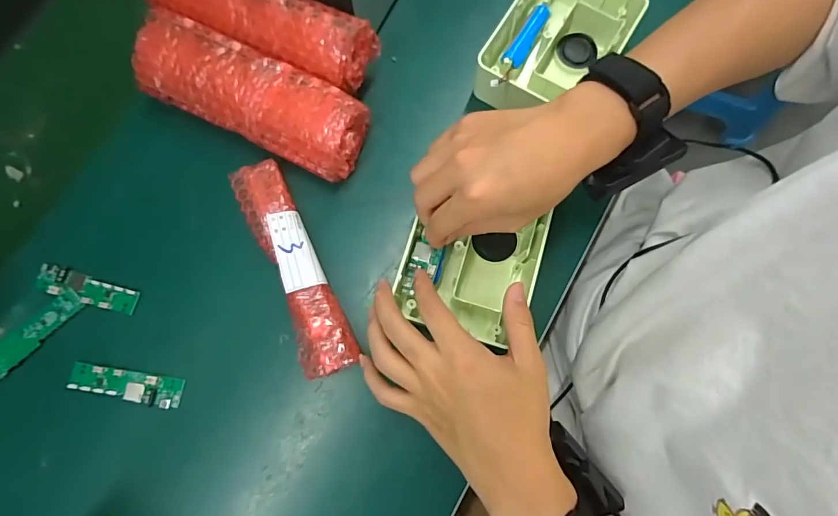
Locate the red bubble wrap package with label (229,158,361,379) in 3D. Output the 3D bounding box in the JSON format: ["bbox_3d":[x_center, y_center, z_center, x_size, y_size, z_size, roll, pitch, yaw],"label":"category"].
[{"bbox_3d":[-0.107,0.006,0.375,0.043,0.023,0.191,-24,77,-4],"label":"red bubble wrap package with label"}]

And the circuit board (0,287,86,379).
[{"bbox_3d":[-0.327,0.065,0.367,0.094,0.005,0.025,-44,79,-8],"label":"circuit board"}]

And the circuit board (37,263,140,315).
[{"bbox_3d":[-0.289,0.027,0.379,0.091,0.008,0.023,16,78,6],"label":"circuit board"}]

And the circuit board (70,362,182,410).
[{"bbox_3d":[-0.244,0.106,0.364,0.090,0.008,0.024,9,77,5],"label":"circuit board"}]

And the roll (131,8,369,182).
[{"bbox_3d":[-0.146,-0.140,0.389,0.203,0.065,0.070,23,79,8],"label":"roll"}]

